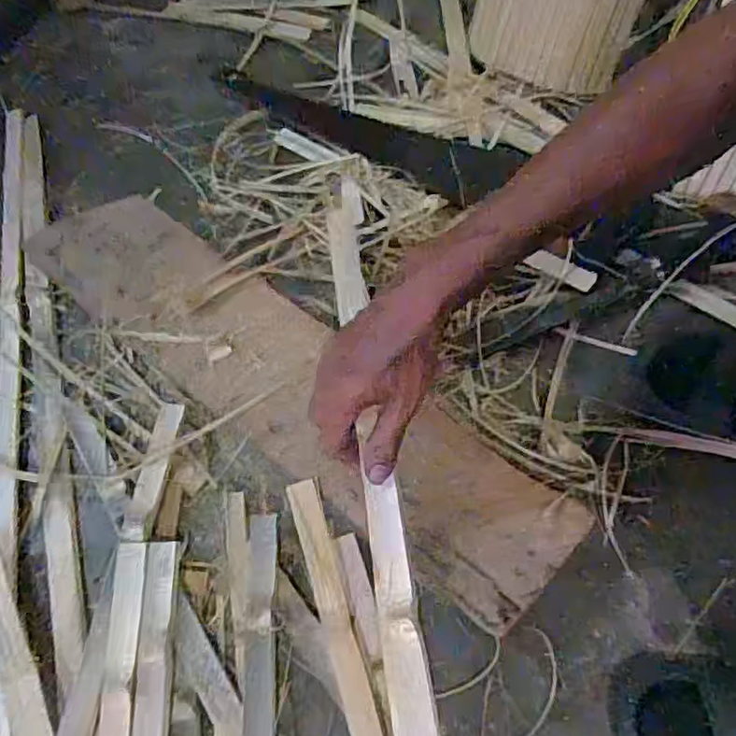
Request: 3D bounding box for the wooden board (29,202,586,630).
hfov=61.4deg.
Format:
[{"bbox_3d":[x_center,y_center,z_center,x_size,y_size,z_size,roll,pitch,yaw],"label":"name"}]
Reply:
[{"bbox_3d":[-0.072,0.001,0.542,0.533,0.057,0.143,36,69,21],"label":"wooden board"}]

